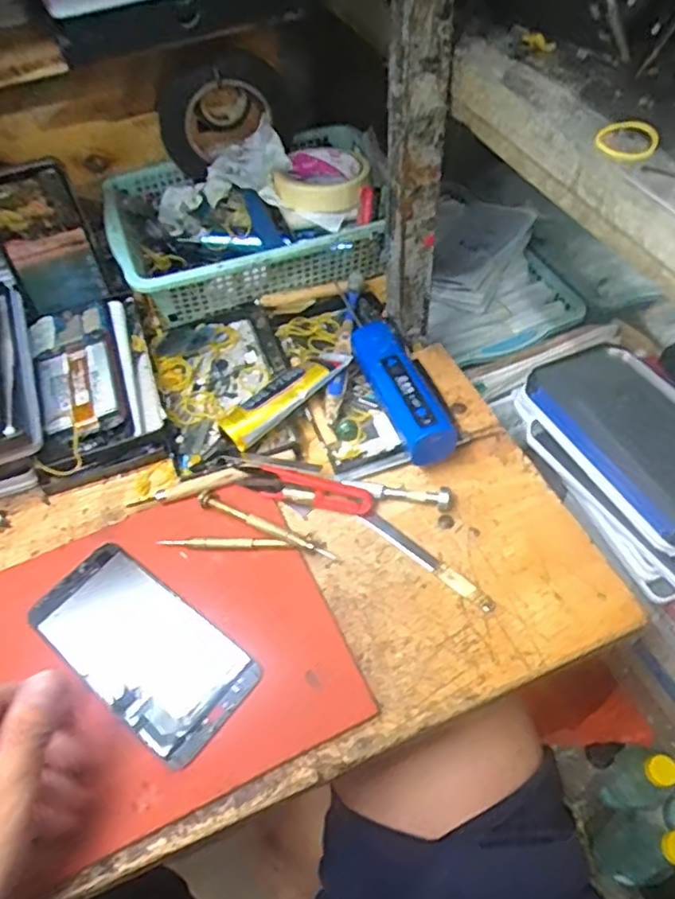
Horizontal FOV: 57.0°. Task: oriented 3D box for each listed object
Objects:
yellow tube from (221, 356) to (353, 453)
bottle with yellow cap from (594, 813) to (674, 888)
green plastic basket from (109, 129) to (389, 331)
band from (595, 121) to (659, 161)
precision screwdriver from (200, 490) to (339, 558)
[{"bbox_3d":[-0.042,-0.042,0.500,0.113,0.027,0.033,-35,59,-20],"label":"yellow tube"},{"bbox_3d":[0.371,0.482,0.747,0.071,0.193,0.071,-2,53,3],"label":"bottle with yellow cap"},{"bbox_3d":[-0.084,-0.225,0.607,0.261,0.080,0.186,-17,54,-9],"label":"green plastic basket"},{"bbox_3d":[0.143,-0.151,0.304,0.031,0.004,0.030,-2,58,3],"label":"band"},{"bbox_3d":[-0.052,0.053,0.444,0.109,0.011,0.012,19,57,17],"label":"precision screwdriver"}]

